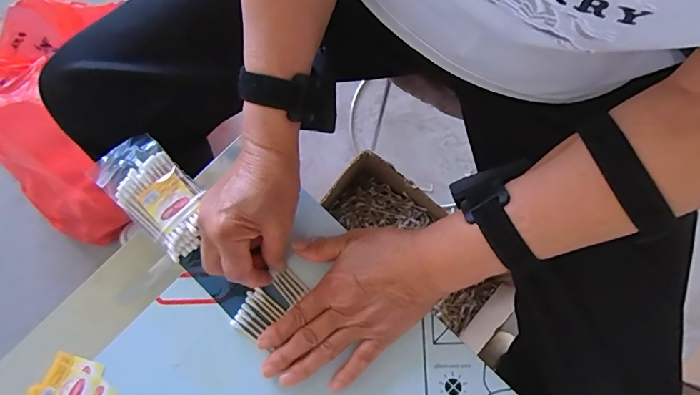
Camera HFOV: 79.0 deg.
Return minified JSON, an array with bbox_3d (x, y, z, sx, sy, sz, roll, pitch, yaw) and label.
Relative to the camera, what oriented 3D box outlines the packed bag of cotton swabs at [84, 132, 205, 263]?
[{"bbox_3d":[-0.176,-0.004,0.387,0.114,0.026,0.061,42,82,7],"label":"packed bag of cotton swabs"}]

